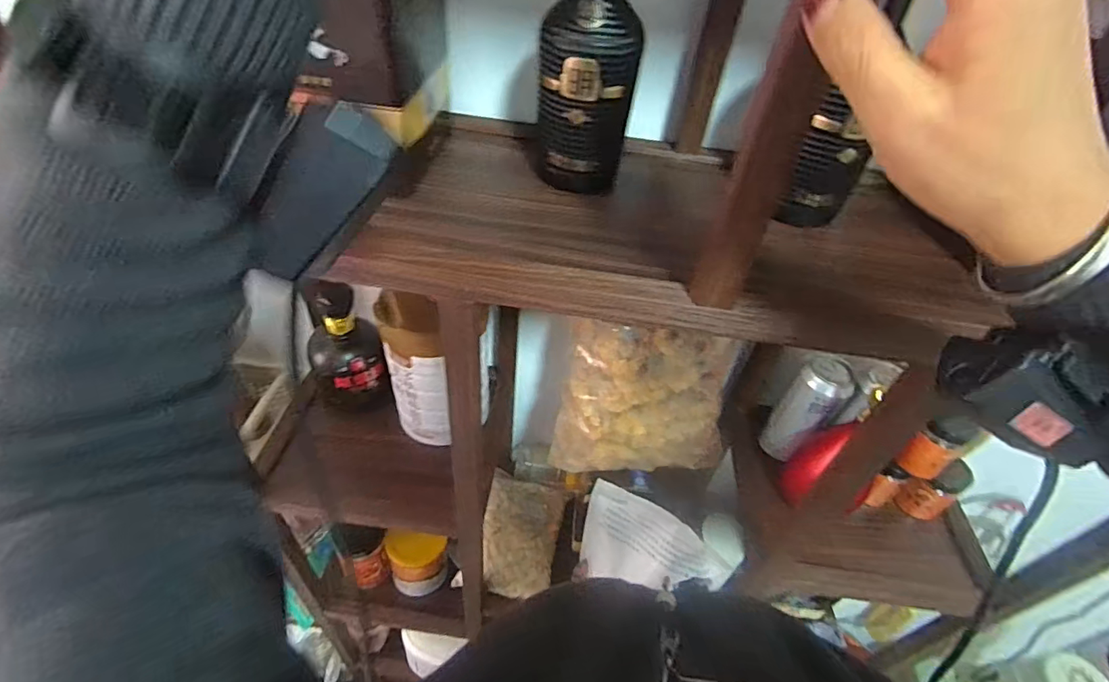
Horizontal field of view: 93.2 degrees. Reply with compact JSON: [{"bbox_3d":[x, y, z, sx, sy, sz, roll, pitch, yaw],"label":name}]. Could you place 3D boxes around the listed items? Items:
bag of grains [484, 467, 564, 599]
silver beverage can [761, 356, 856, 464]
[{"bbox_3d":[-0.055,0.303,0.844,0.125,0.036,0.207,9,44,2],"label":"bag of grains"},{"bbox_3d":[0.328,0.094,0.687,0.061,0.151,0.056,4,44,-3],"label":"silver beverage can"}]

